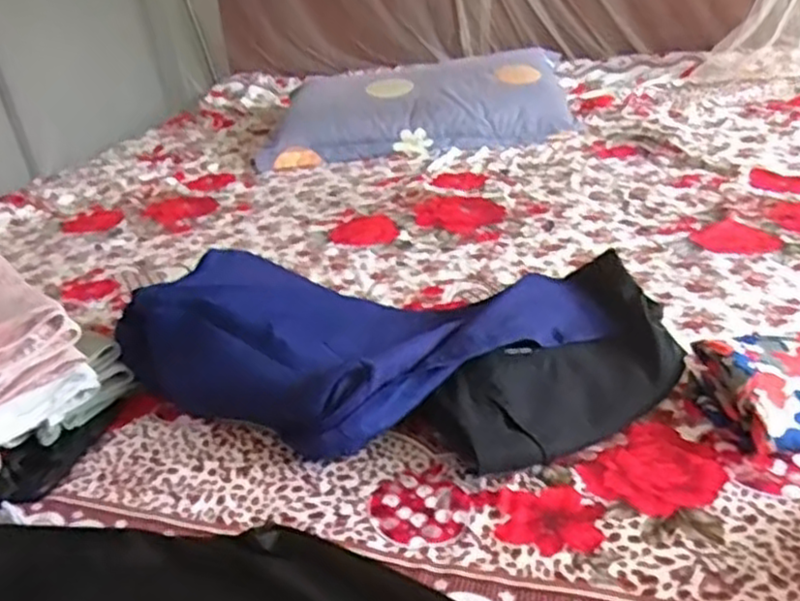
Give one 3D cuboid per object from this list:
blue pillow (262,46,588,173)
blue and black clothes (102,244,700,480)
[{"bbox_3d":[0.034,-0.441,1.595,0.672,0.138,0.353,-5,28,0],"label":"blue pillow"},{"bbox_3d":[-0.016,0.042,0.737,0.545,0.122,0.260,1,29,12],"label":"blue and black clothes"}]

